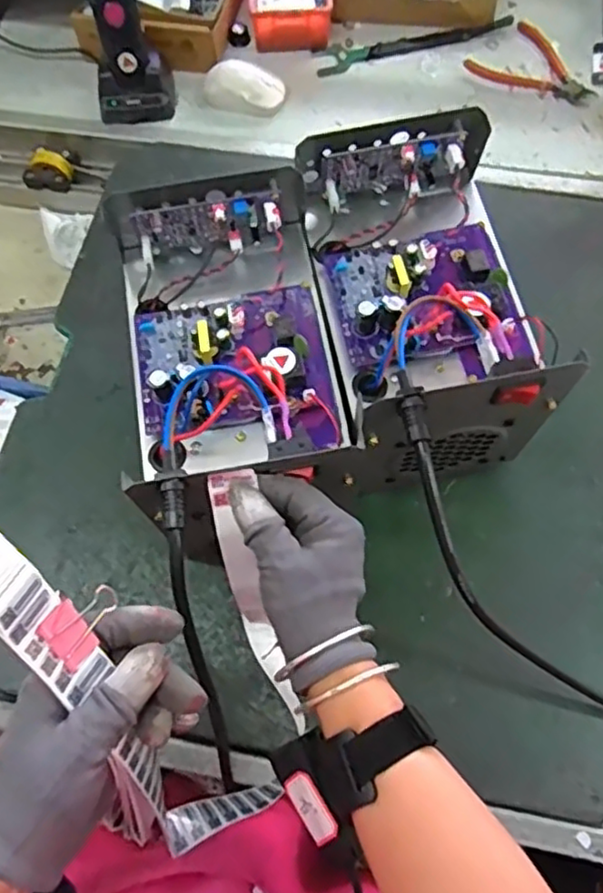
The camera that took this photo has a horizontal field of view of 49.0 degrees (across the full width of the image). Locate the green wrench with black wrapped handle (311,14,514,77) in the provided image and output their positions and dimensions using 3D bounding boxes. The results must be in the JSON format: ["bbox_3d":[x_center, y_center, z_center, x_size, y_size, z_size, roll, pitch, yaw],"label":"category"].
[{"bbox_3d":[0.138,-0.503,0.819,0.245,0.006,0.041,-15,68,-3],"label":"green wrench with black wrapped handle"}]

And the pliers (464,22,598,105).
[{"bbox_3d":[0.278,-0.442,0.784,0.106,0.009,0.140,-37,71,-12],"label":"pliers"}]

